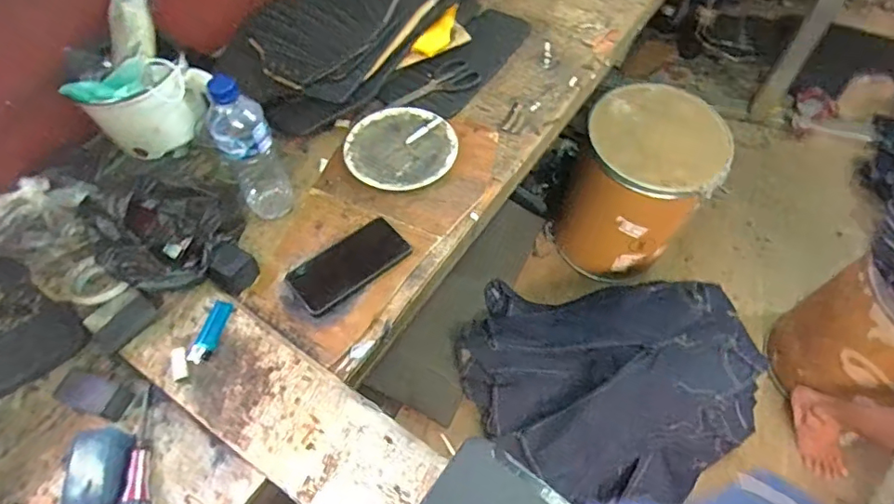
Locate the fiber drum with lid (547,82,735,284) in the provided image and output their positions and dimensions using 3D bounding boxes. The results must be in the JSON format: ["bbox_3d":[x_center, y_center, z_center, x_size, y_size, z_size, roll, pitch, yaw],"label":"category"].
[{"bbox_3d":[0.533,-0.182,1.536,0.367,0.485,0.346,0,58,1],"label":"fiber drum with lid"}]

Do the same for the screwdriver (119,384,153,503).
[{"bbox_3d":[-0.335,0.227,0.576,0.026,0.029,0.175,-11,58,-6],"label":"screwdriver"}]

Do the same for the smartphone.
[{"bbox_3d":[-0.132,0.017,0.721,0.160,0.007,0.075,-36,73,-18],"label":"smartphone"}]

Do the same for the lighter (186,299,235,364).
[{"bbox_3d":[-0.288,0.098,0.646,0.025,0.009,0.082,11,59,7],"label":"lighter"}]

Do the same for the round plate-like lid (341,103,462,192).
[{"bbox_3d":[-0.074,-0.166,0.832,0.169,0.014,0.163,0,58,1],"label":"round plate-like lid"}]

